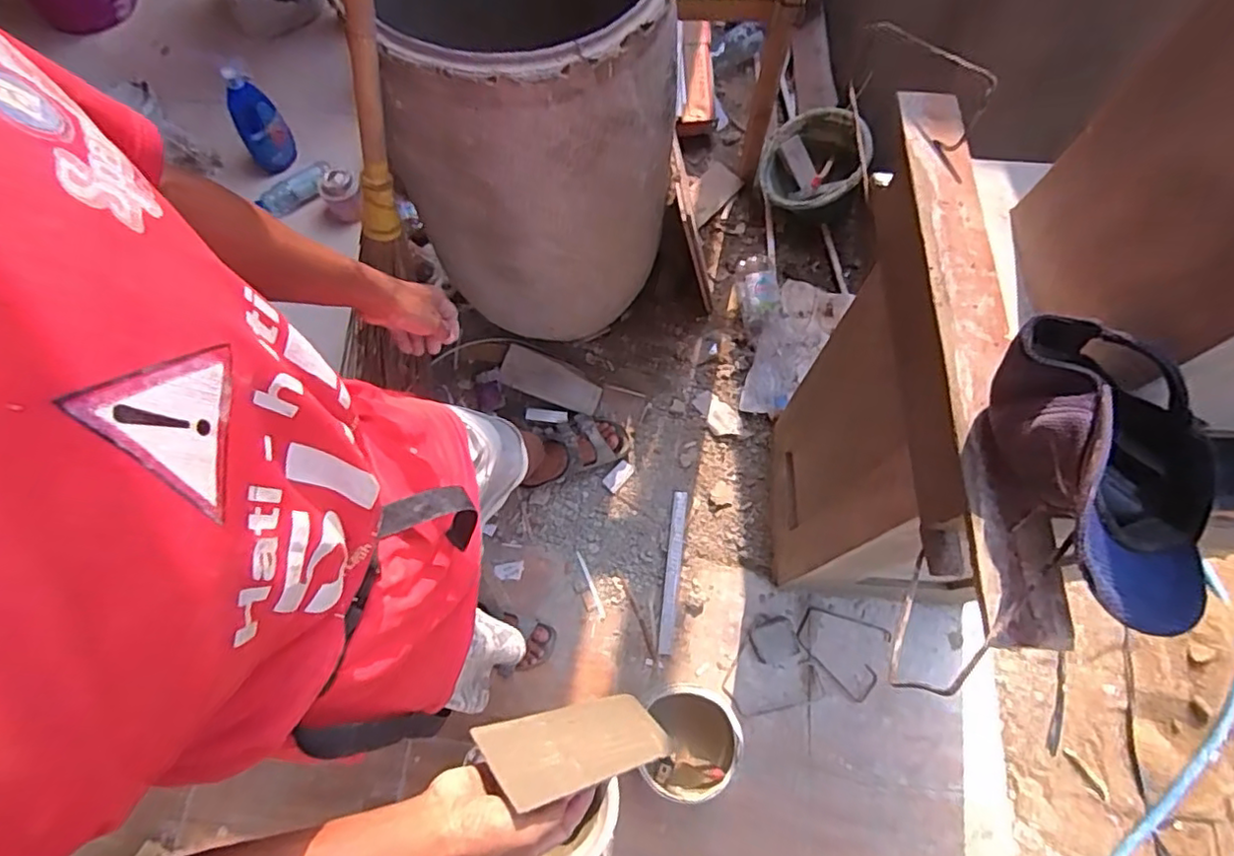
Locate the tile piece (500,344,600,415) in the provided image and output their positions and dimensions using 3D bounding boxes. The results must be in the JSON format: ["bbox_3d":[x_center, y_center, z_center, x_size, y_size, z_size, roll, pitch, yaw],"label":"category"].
[{"bbox_3d":[-0.152,-0.105,1.387,0.237,0.018,0.090,25,71,8],"label":"tile piece"}]

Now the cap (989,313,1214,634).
[{"bbox_3d":[0.384,0.038,0.489,0.146,0.117,0.233,2,69,0],"label":"cap"}]

